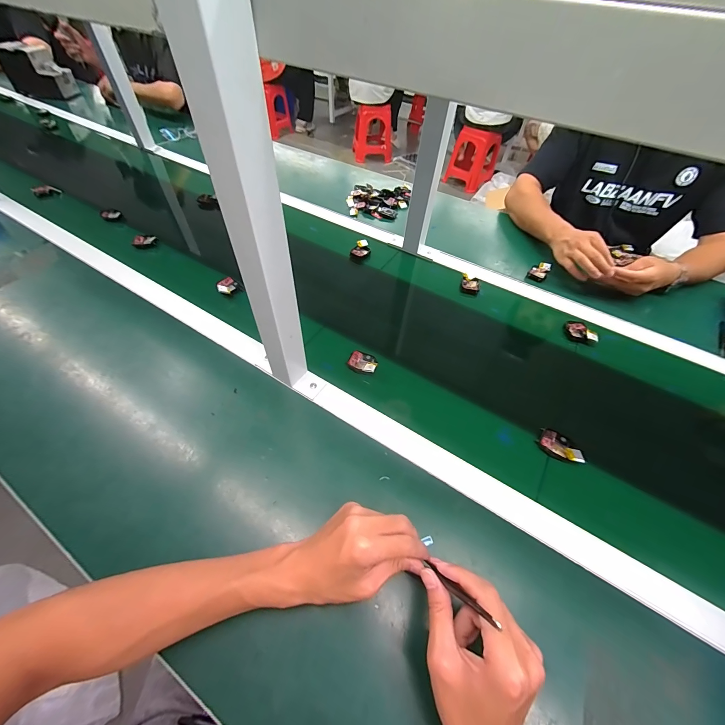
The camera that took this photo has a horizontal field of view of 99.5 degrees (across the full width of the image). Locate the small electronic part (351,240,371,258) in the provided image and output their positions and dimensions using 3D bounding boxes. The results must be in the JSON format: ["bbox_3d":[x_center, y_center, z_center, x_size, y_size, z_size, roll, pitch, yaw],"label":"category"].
[{"bbox_3d":[-0.002,-0.257,0.701,0.037,0.020,0.047,31,65,3],"label":"small electronic part"}]

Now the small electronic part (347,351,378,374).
[{"bbox_3d":[0.001,0.000,0.507,0.048,0.010,0.035,17,53,10],"label":"small electronic part"}]

